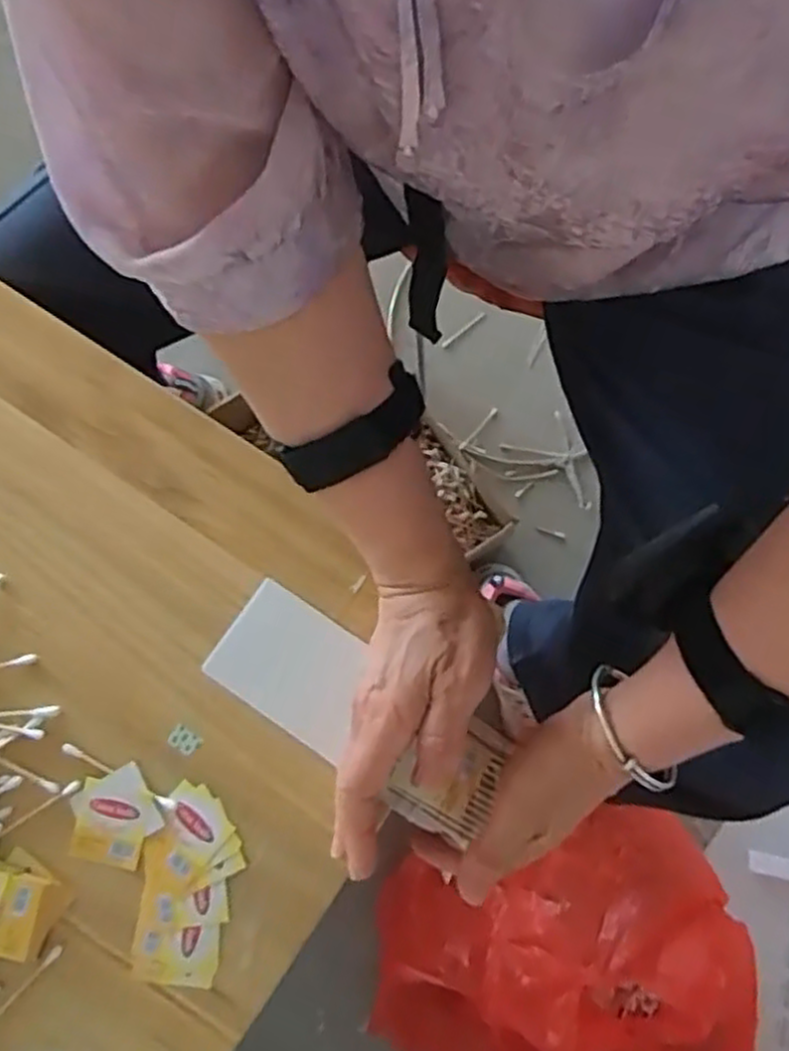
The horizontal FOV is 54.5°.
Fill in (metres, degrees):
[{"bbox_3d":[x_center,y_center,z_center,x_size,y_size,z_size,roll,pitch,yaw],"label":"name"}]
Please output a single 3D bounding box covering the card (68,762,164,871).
[{"bbox_3d":[-0.156,0.161,0.427,0.048,0.004,0.053,9,86,7],"label":"card"}]

